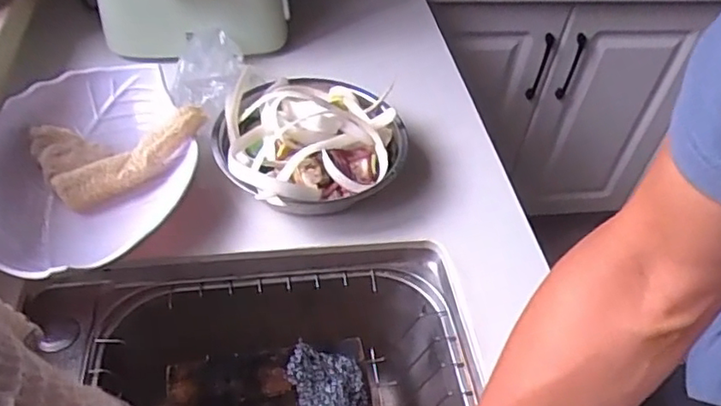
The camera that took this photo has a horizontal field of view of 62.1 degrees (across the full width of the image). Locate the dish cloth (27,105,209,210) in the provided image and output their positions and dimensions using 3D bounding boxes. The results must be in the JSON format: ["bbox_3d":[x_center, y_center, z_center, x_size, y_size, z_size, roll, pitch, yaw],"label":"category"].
[{"bbox_3d":[-0.263,-0.074,0.638,0.154,0.063,0.127,-28,56,-28],"label":"dish cloth"}]

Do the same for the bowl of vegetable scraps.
[{"bbox_3d":[-0.055,-0.066,0.654,0.197,0.075,0.200,4,47,-4],"label":"bowl of vegetable scraps"}]

